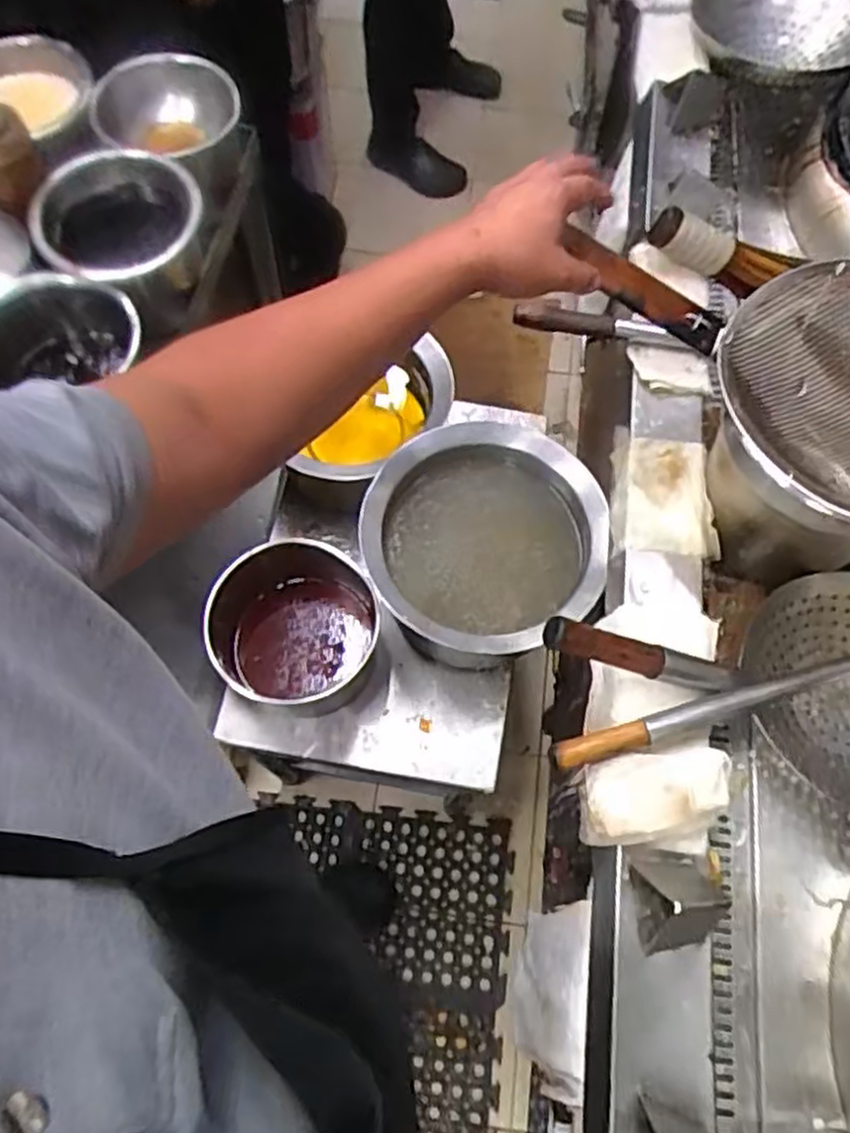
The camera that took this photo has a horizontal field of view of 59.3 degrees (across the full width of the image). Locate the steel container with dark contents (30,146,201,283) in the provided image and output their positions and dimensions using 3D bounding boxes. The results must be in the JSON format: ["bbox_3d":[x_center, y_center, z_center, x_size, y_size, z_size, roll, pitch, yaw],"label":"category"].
[{"bbox_3d":[-0.318,-0.351,0.770,0.163,0.066,0.161,6,67,1],"label":"steel container with dark contents"}]

